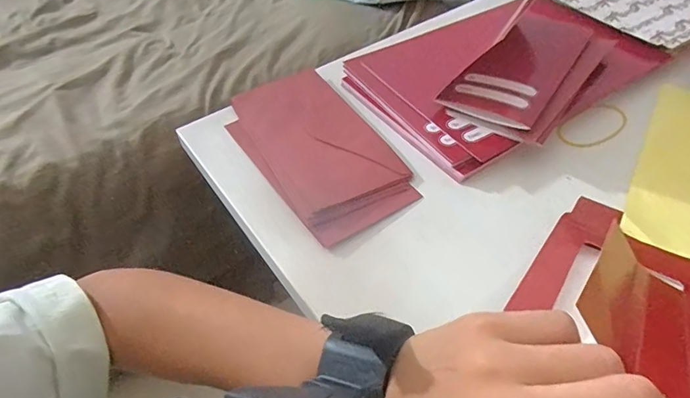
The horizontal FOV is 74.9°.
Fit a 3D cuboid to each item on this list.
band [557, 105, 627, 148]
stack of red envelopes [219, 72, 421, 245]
[{"bbox_3d":[0.223,-0.065,0.404,0.081,0.007,0.036,-27,53,-22],"label":"band"},{"bbox_3d":[-0.028,-0.053,0.395,0.105,0.017,0.199,-27,53,-21],"label":"stack of red envelopes"}]

